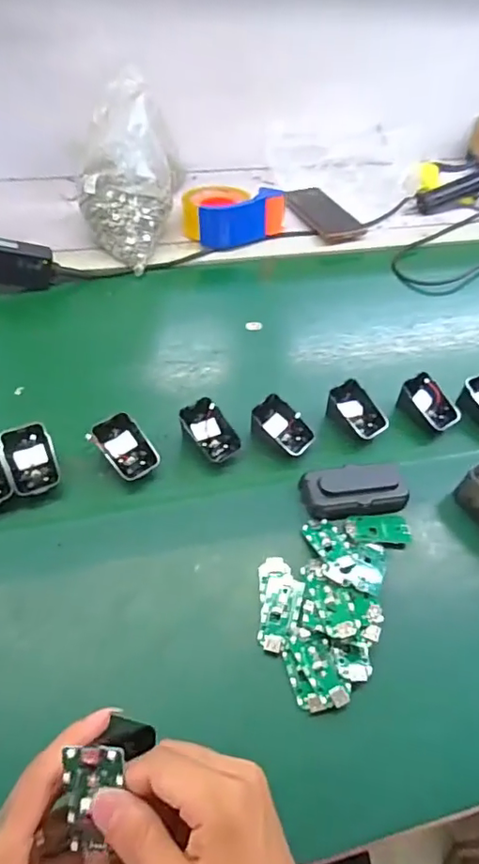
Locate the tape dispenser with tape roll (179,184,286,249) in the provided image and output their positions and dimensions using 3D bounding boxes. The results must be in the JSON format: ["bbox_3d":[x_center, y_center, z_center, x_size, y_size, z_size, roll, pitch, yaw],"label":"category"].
[{"bbox_3d":[-0.011,-0.340,0.817,0.154,0.062,0.096,-6,53,-10],"label":"tape dispenser with tape roll"}]

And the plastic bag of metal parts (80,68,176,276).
[{"bbox_3d":[-0.154,-0.338,0.720,0.102,0.180,0.106,26,55,15],"label":"plastic bag of metal parts"}]

